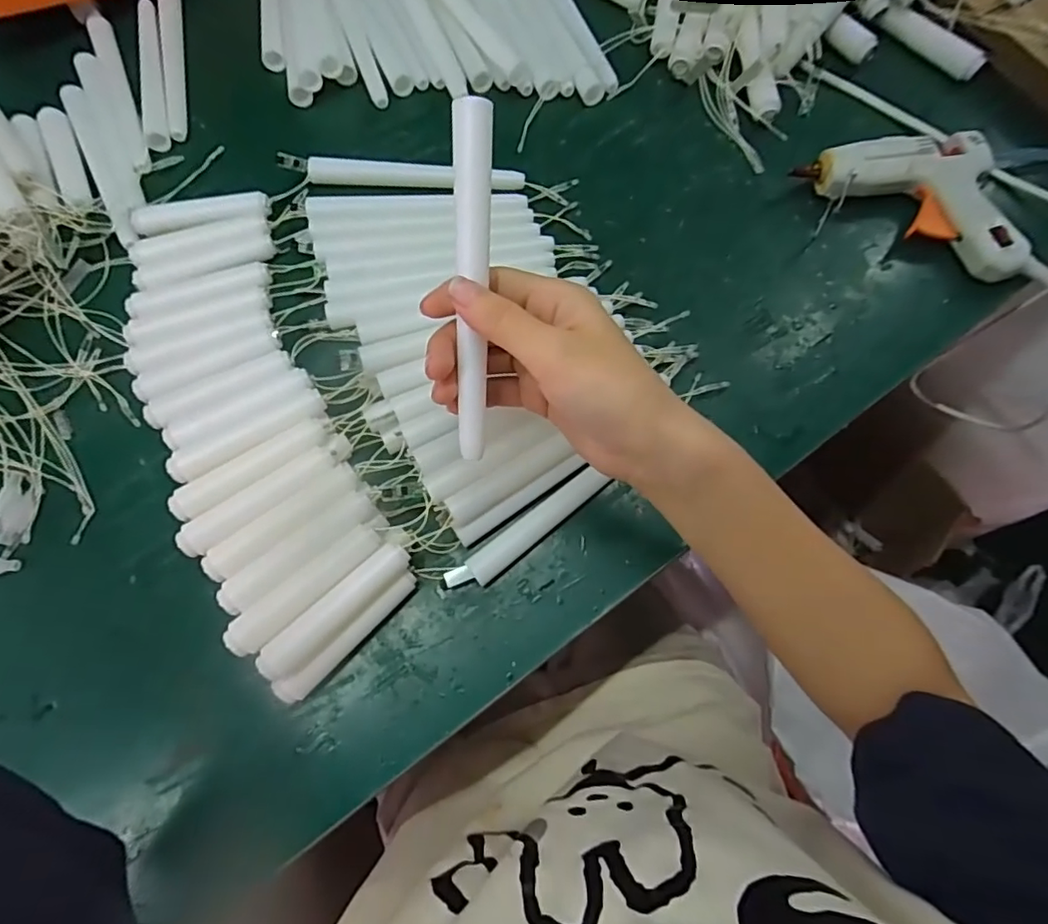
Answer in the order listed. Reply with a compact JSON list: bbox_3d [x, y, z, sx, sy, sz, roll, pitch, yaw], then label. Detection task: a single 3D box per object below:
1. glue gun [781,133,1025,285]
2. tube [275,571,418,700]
[{"bbox_3d":[0.260,-0.163,0.382,0.116,0.031,0.108,-11,77,-4],"label":"glue gun"},{"bbox_3d":[-0.093,0.094,0.305,0.089,0.014,0.014,-40,80,-10],"label":"tube"}]

